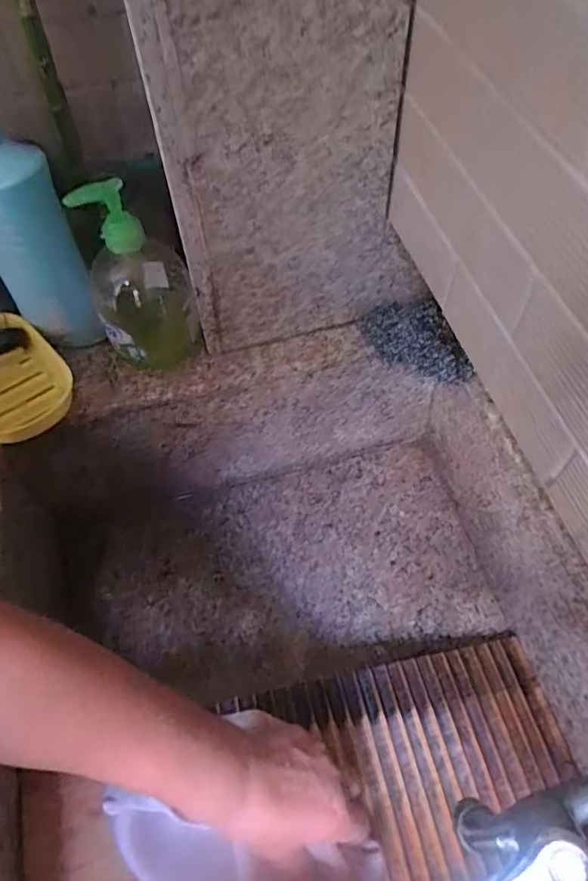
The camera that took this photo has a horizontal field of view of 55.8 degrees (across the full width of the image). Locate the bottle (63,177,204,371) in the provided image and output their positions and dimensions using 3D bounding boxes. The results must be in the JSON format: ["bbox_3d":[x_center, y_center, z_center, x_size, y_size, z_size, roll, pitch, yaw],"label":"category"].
[{"bbox_3d":[-0.137,-0.144,0.486,0.083,0.165,0.084,-18,58,-10],"label":"bottle"}]

